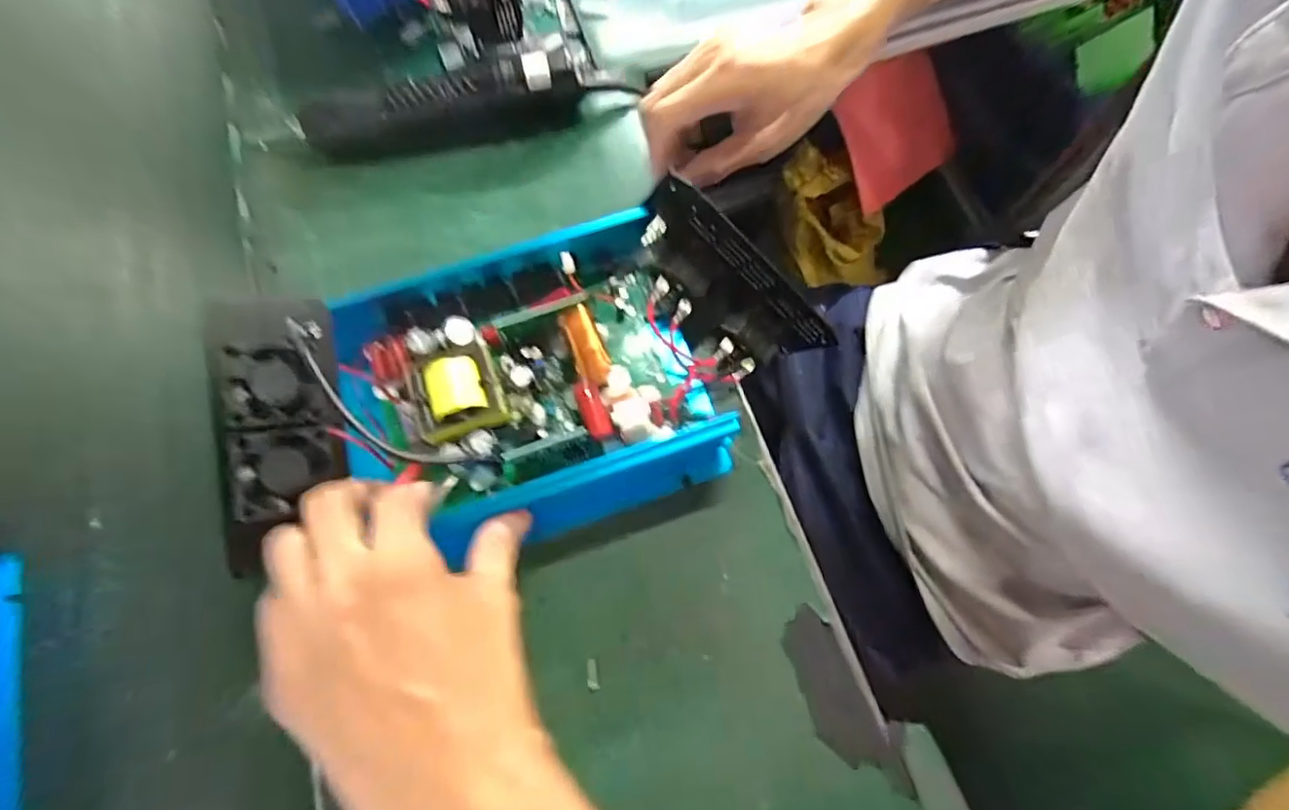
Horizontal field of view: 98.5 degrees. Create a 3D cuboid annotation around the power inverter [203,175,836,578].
[{"bbox_3d":[-0.054,-0.021,0.310,0.310,0.078,0.162,-15,71,-8],"label":"power inverter"}]

